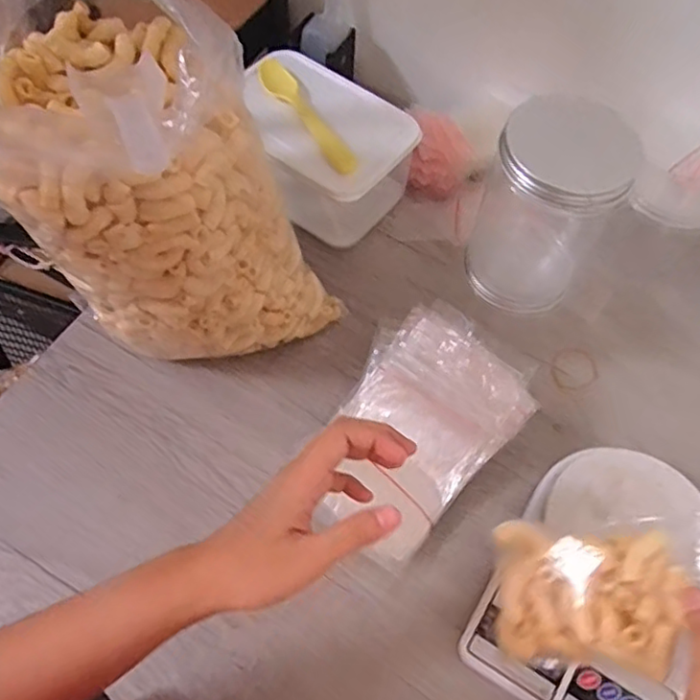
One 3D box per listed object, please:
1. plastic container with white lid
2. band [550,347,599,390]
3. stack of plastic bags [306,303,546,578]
[{"bbox_3d":[-0.031,-0.211,0.663,0.183,0.111,0.116,37,67,17],"label":"plastic container with white lid"},{"bbox_3d":[0.218,0.018,0.611,0.054,0.004,0.042,-32,67,-17],"label":"band"},{"bbox_3d":[0.050,0.065,0.520,0.132,0.031,0.198,36,93,18],"label":"stack of plastic bags"}]

